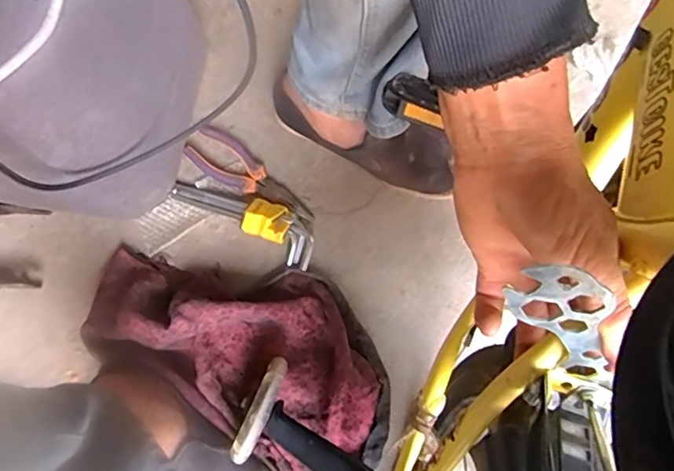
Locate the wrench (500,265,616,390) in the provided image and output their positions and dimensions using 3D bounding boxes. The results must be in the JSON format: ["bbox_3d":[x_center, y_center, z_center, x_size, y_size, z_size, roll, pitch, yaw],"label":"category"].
[{"bbox_3d":[0.114,0.046,0.255,0.039,0.106,0.005,-10,45,36],"label":"wrench"}]

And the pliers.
[{"bbox_3d":[-0.109,-0.068,0.653,0.177,0.018,0.054,39,80,8],"label":"pliers"}]

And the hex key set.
[{"bbox_3d":[-0.112,-0.028,0.643,0.194,0.042,0.053,29,79,6],"label":"hex key set"}]

